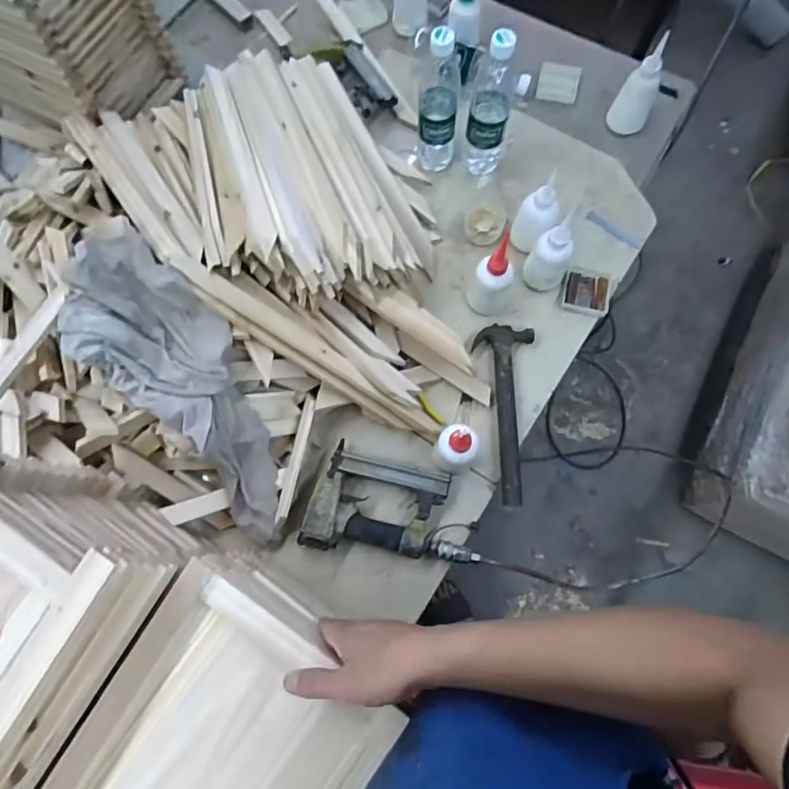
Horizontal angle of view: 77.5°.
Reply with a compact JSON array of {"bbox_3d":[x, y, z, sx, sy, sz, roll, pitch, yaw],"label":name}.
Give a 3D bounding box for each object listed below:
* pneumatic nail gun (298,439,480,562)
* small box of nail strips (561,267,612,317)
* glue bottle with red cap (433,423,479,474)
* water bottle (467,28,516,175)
[{"bbox_3d":[0.000,0.167,0.692,0.245,0.038,0.150,18,76,5],"label":"pneumatic nail gun"},{"bbox_3d":[0.310,-0.165,0.789,0.072,0.013,0.072,14,76,4],"label":"small box of nail strips"},{"bbox_3d":[0.084,0.075,0.674,0.053,0.123,0.053,0,76,0],"label":"glue bottle with red cap"},{"bbox_3d":[0.149,-0.444,0.750,0.066,0.199,0.073,10,76,3],"label":"water bottle"}]

